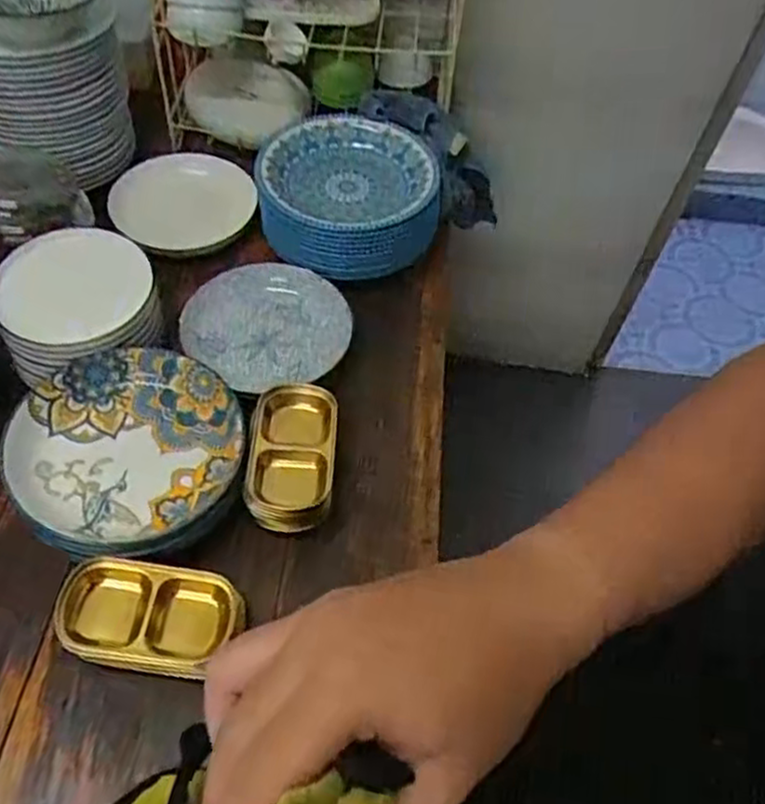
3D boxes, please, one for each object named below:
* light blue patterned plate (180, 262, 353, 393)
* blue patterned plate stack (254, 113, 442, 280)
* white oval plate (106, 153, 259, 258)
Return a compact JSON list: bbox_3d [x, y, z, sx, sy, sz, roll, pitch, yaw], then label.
[{"bbox_3d":[-0.140,-0.096,0.899,0.194,0.024,0.176,2,56,-1],"label":"light blue patterned plate"},{"bbox_3d":[-0.044,-0.271,0.974,0.244,0.096,0.215,20,54,8],"label":"blue patterned plate stack"},{"bbox_3d":[-0.311,-0.304,1.145,0.227,0.183,0.025,3,54,-4],"label":"white oval plate"}]

